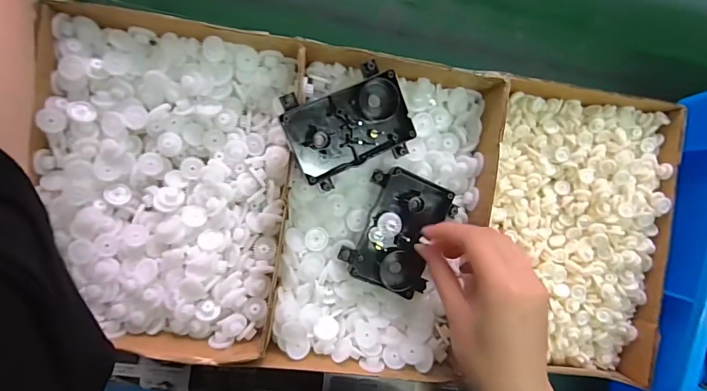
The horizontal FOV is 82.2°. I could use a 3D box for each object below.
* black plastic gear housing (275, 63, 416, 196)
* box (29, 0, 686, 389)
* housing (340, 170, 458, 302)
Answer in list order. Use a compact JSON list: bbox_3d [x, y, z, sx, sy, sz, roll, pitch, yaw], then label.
[{"bbox_3d":[-0.002,-0.058,0.333,0.101,0.024,0.078,-28,108,-9],"label":"black plastic gear housing"},{"bbox_3d":[0.010,0.014,0.363,0.532,0.058,0.266,8,89,-4],"label":"box"},{"bbox_3d":[0.041,0.032,0.358,0.078,0.023,0.100,24,88,-4],"label":"housing"}]

